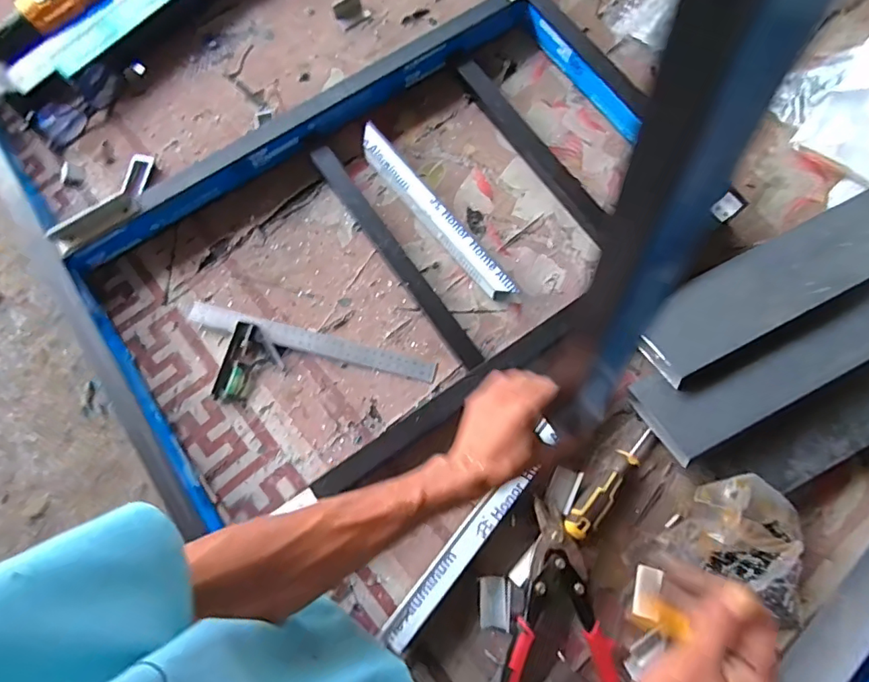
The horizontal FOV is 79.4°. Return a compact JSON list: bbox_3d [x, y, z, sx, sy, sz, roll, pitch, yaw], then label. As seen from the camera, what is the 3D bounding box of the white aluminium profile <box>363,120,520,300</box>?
[{"bbox_3d":[-0.002,-0.152,0.650,0.032,0.040,0.272,-38,78,-9],"label":"white aluminium profile"}]

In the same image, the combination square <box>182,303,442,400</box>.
[{"bbox_3d":[-0.155,0.035,0.617,0.296,0.012,0.100,13,76,4],"label":"combination square"}]

